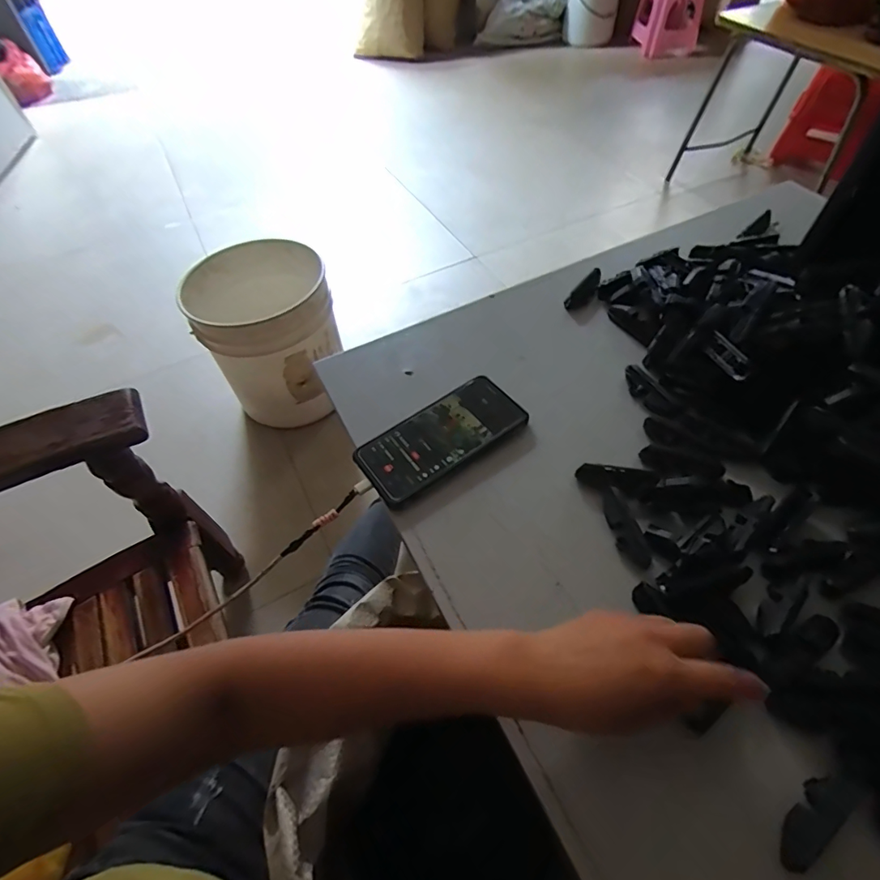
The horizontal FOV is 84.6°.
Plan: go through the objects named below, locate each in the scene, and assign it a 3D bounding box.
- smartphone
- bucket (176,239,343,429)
[{"bbox_3d":[0.002,-0.004,0.487,0.168,0.011,0.081,-32,58,-18],"label":"smartphone"},{"bbox_3d":[-0.400,-0.251,1.182,0.285,0.331,0.309,-2,54,2],"label":"bucket"}]

